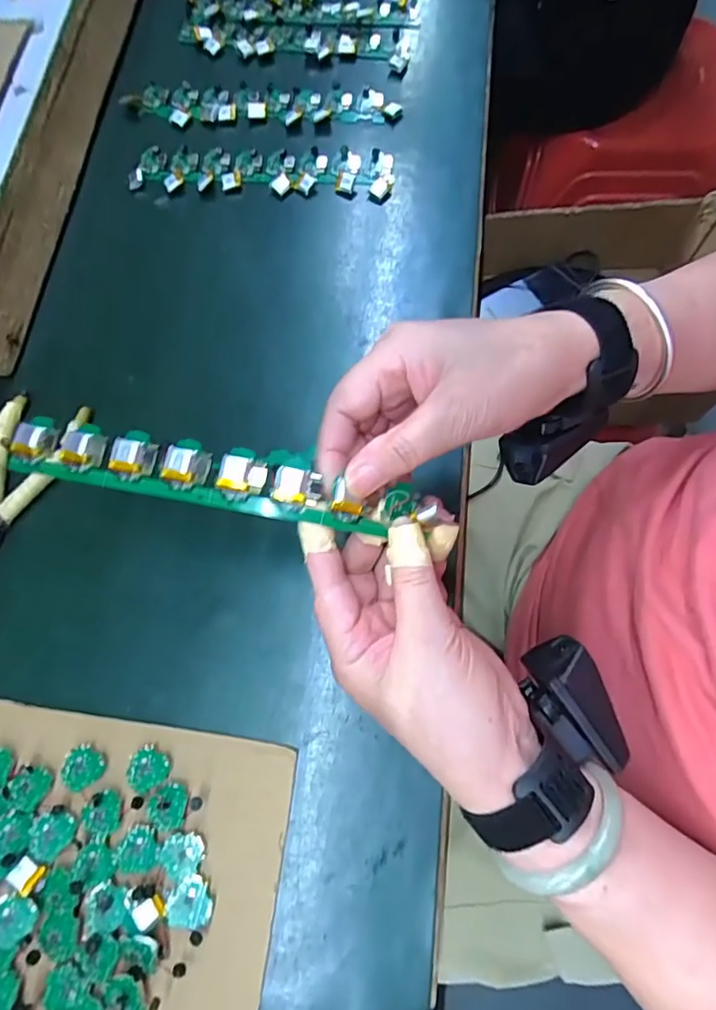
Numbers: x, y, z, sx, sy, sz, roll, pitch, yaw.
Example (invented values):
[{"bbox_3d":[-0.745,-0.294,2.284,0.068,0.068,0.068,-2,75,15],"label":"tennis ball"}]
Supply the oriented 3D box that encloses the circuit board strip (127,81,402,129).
[{"bbox_3d":[-0.089,-0.362,0.471,0.248,0.009,0.047,5,73,2],"label":"circuit board strip"}]

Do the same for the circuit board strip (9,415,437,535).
[{"bbox_3d":[-0.074,-0.015,0.266,0.205,0.021,0.031,10,74,3],"label":"circuit board strip"}]

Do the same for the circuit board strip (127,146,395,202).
[{"bbox_3d":[-0.083,-0.287,0.449,0.222,0.012,0.048,5,73,2],"label":"circuit board strip"}]

